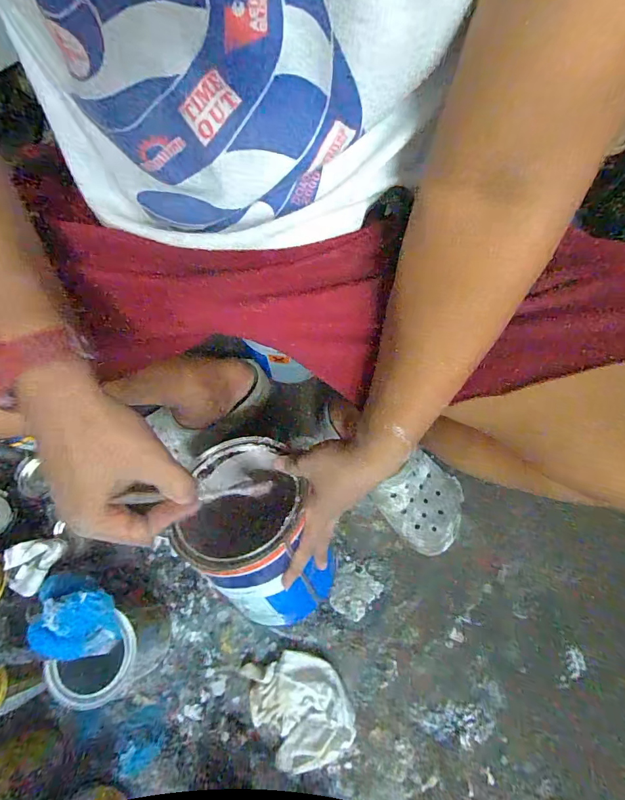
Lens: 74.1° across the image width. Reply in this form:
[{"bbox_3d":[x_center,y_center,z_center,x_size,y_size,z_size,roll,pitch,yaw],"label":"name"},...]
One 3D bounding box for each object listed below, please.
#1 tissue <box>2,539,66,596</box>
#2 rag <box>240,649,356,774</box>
[{"bbox_3d":[-0.383,0.229,0.569,0.075,0.015,0.068,-12,73,-2],"label":"tissue"},{"bbox_3d":[-0.019,0.422,0.574,0.125,0.039,0.152,-29,73,-10],"label":"rag"}]

